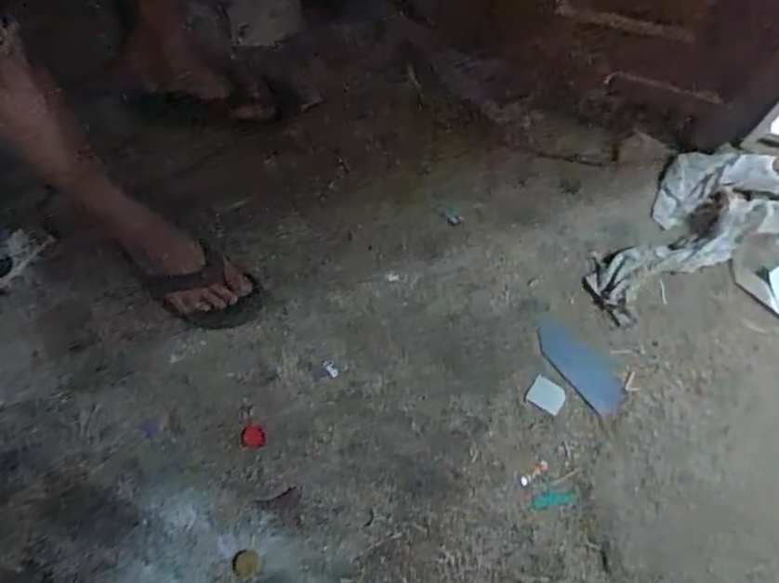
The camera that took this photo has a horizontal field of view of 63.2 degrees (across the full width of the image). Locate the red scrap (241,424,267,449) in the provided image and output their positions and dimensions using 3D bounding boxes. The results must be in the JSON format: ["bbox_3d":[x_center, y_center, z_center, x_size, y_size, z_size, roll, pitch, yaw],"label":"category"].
[{"bbox_3d":[-0.202,0.215,0.940,0.037,0.004,0.033,-5,69,-5],"label":"red scrap"}]

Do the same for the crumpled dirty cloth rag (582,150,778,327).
[{"bbox_3d":[0.508,-0.118,1.066,0.424,0.052,0.206,-22,74,-10],"label":"crumpled dirty cloth rag"}]

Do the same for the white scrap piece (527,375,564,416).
[{"bbox_3d":[0.243,0.161,0.980,0.050,0.004,0.047,28,72,6],"label":"white scrap piece"}]

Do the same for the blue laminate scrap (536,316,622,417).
[{"bbox_3d":[0.297,0.111,1.003,0.067,0.007,0.170,-38,77,-14],"label":"blue laminate scrap"}]

